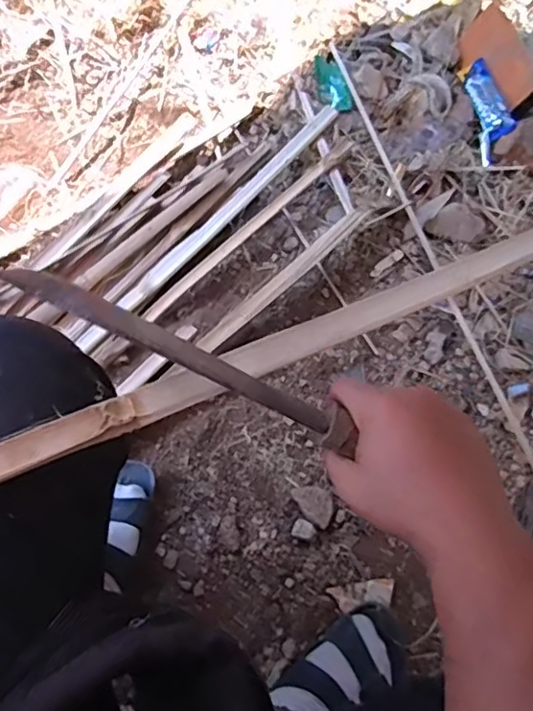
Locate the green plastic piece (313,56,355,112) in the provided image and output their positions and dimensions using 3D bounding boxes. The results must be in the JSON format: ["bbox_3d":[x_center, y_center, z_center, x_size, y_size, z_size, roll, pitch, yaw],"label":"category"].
[{"bbox_3d":[0.112,-0.480,1.036,0.056,0.011,0.118,-17,71,-8],"label":"green plastic piece"}]

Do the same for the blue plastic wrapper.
[{"bbox_3d":[0.378,-0.418,0.994,0.060,0.019,0.209,-13,64,22],"label":"blue plastic wrapper"}]

